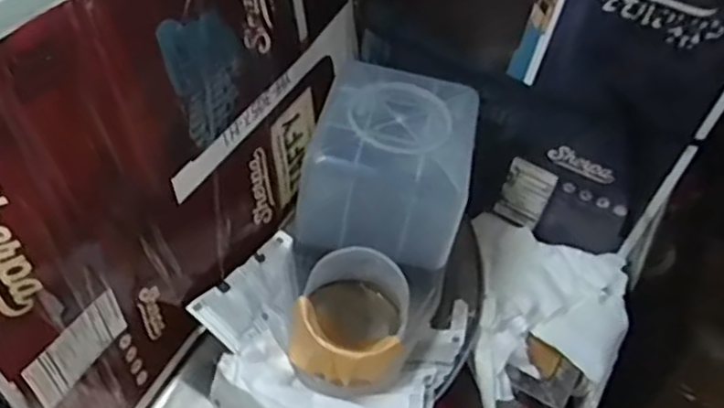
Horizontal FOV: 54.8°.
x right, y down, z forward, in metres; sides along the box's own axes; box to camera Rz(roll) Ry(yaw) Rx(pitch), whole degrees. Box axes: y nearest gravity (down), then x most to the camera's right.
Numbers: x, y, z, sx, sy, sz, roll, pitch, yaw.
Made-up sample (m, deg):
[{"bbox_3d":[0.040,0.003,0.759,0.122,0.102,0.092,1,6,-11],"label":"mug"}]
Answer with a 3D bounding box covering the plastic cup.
[{"bbox_3d":[-0.009,0.090,0.559,0.089,0.087,0.088,4,44,-3],"label":"plastic cup"}]

